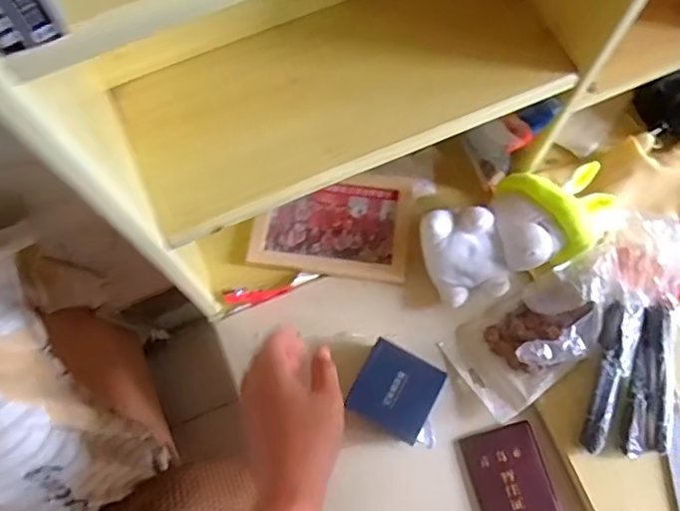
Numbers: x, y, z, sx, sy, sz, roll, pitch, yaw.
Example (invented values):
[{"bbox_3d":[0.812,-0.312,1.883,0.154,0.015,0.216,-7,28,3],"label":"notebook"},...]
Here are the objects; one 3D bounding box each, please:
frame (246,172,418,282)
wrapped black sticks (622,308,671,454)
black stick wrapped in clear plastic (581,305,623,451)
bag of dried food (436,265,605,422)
[{"bbox_3d":[-0.007,-0.039,0.636,0.167,0.010,0.122,6,71,3],"label":"frame"},{"bbox_3d":[0.295,0.118,0.541,0.041,0.009,0.138,8,86,3],"label":"wrapped black sticks"},{"bbox_3d":[0.252,0.115,0.540,0.026,0.009,0.139,10,88,4],"label":"black stick wrapped in clear plastic"},{"bbox_3d":[0.182,0.080,0.563,0.146,0.020,0.098,-45,58,11],"label":"bag of dried food"}]

